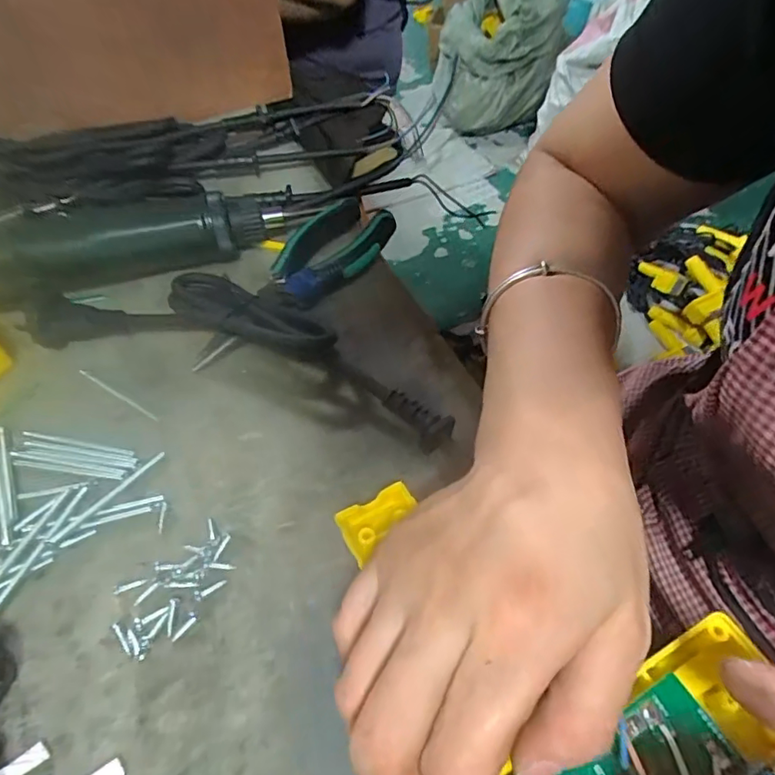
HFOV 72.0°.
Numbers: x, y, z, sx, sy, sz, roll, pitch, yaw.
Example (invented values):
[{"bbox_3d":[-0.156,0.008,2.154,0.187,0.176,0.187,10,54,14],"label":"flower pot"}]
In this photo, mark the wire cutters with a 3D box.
[{"bbox_3d":[-0.037,-0.085,0.345,0.054,0.025,0.105,23,56,20],"label":"wire cutters"}]

